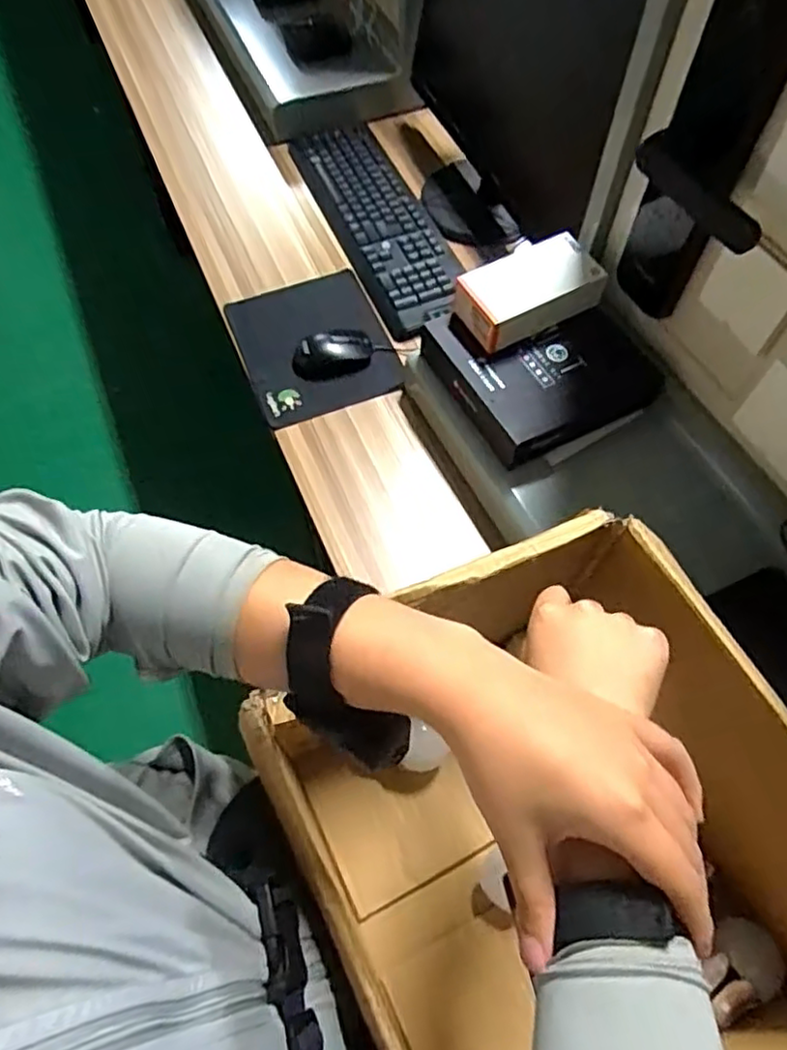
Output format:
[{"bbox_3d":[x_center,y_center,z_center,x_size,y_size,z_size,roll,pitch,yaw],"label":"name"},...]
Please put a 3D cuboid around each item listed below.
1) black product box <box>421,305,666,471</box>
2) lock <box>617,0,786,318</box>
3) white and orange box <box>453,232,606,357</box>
[{"bbox_3d":[0.173,-0.194,0.765,0.216,0.056,0.205,-26,65,-11],"label":"black product box"},{"bbox_3d":[0.290,-0.339,0.576,0.116,0.362,0.063,34,69,17],"label":"lock"},{"bbox_3d":[0.157,-0.270,0.747,0.166,0.042,0.089,-26,65,-11],"label":"white and orange box"}]

